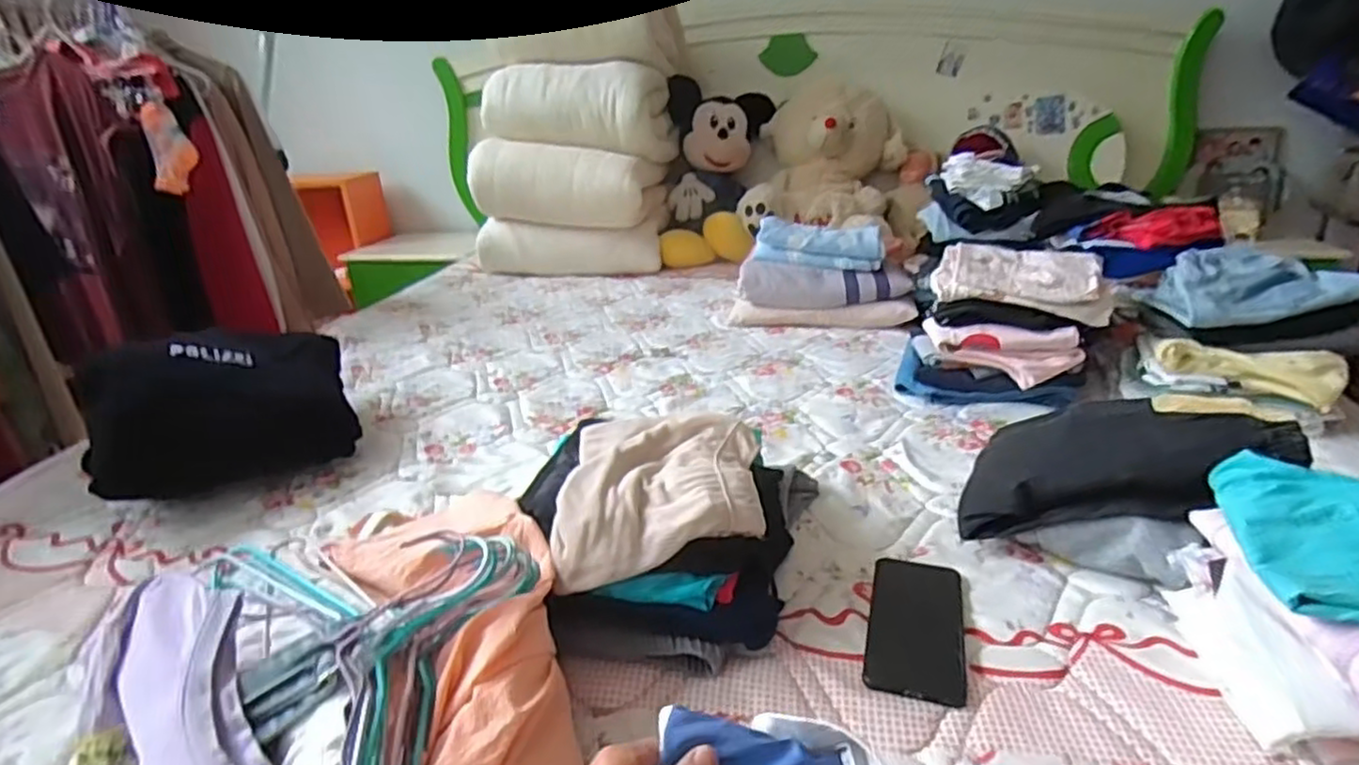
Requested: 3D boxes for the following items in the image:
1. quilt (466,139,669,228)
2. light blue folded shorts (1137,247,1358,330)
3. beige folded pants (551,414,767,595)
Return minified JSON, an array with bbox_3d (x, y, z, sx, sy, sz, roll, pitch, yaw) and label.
[{"bbox_3d":[-0.273,-0.505,1.796,0.427,0.217,0.284,1,24,9],"label":"quilt"},{"bbox_3d":[0.818,-0.140,1.020,0.244,0.063,0.193,-3,24,0],"label":"light blue folded shorts"},{"bbox_3d":[-0.015,0.092,0.644,0.176,0.047,0.220,-2,24,3],"label":"beige folded pants"}]

